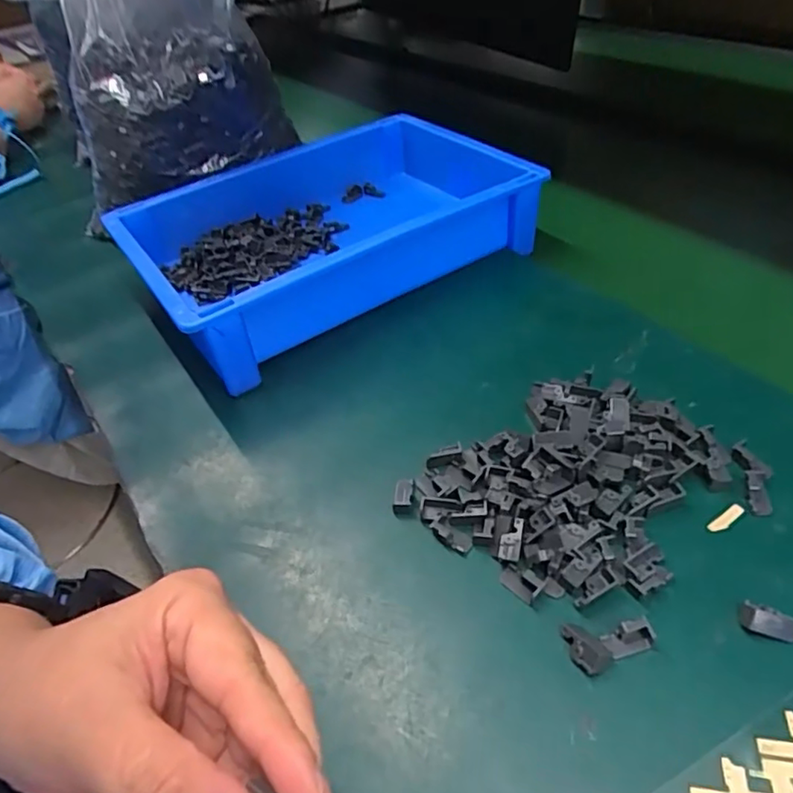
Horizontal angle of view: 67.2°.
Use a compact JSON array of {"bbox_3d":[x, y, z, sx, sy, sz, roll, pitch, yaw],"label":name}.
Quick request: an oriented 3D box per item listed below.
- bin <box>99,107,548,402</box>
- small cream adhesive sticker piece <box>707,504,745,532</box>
[{"bbox_3d":[-0.054,-0.136,0.498,0.308,0.081,0.188,-28,47,-21],"label":"bin"},{"bbox_3d":[0.168,0.062,0.304,0.022,0.004,0.007,-26,46,-20],"label":"small cream adhesive sticker piece"}]

